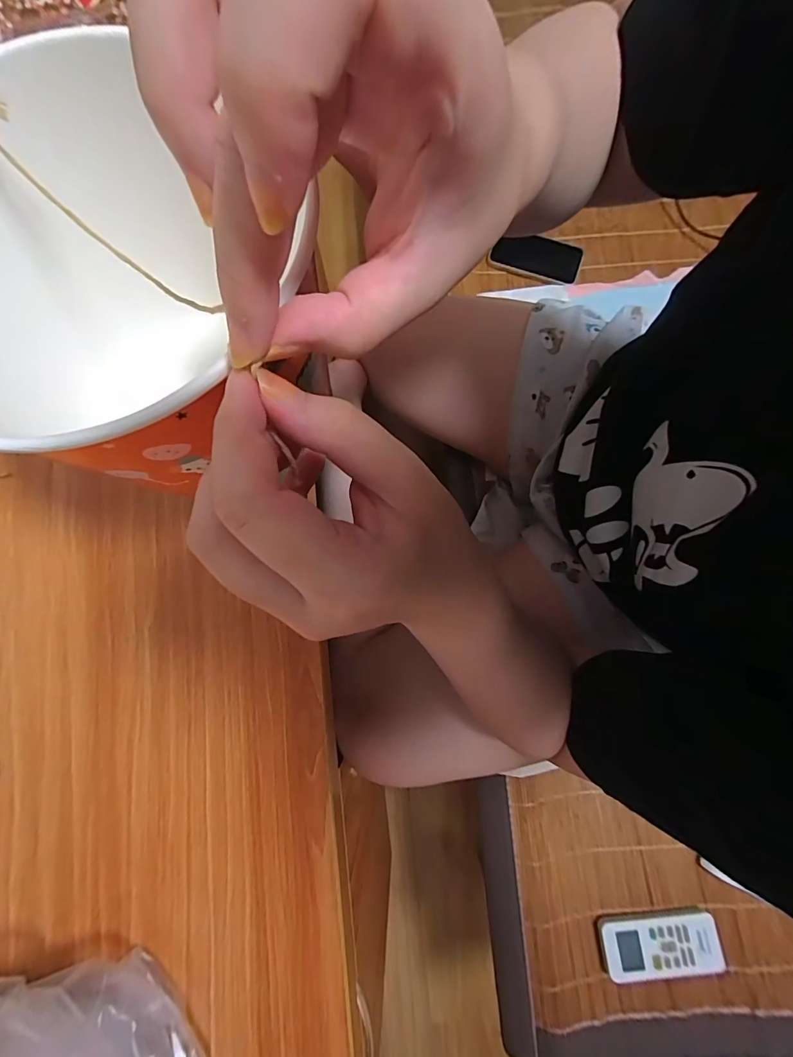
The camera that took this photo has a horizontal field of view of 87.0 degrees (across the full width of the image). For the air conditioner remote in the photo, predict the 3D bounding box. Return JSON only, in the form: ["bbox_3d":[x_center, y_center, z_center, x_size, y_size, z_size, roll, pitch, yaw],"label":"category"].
[{"bbox_3d":[0.297,0.465,0.465,0.129,0.013,0.053,-7,79,0],"label":"air conditioner remote"}]

